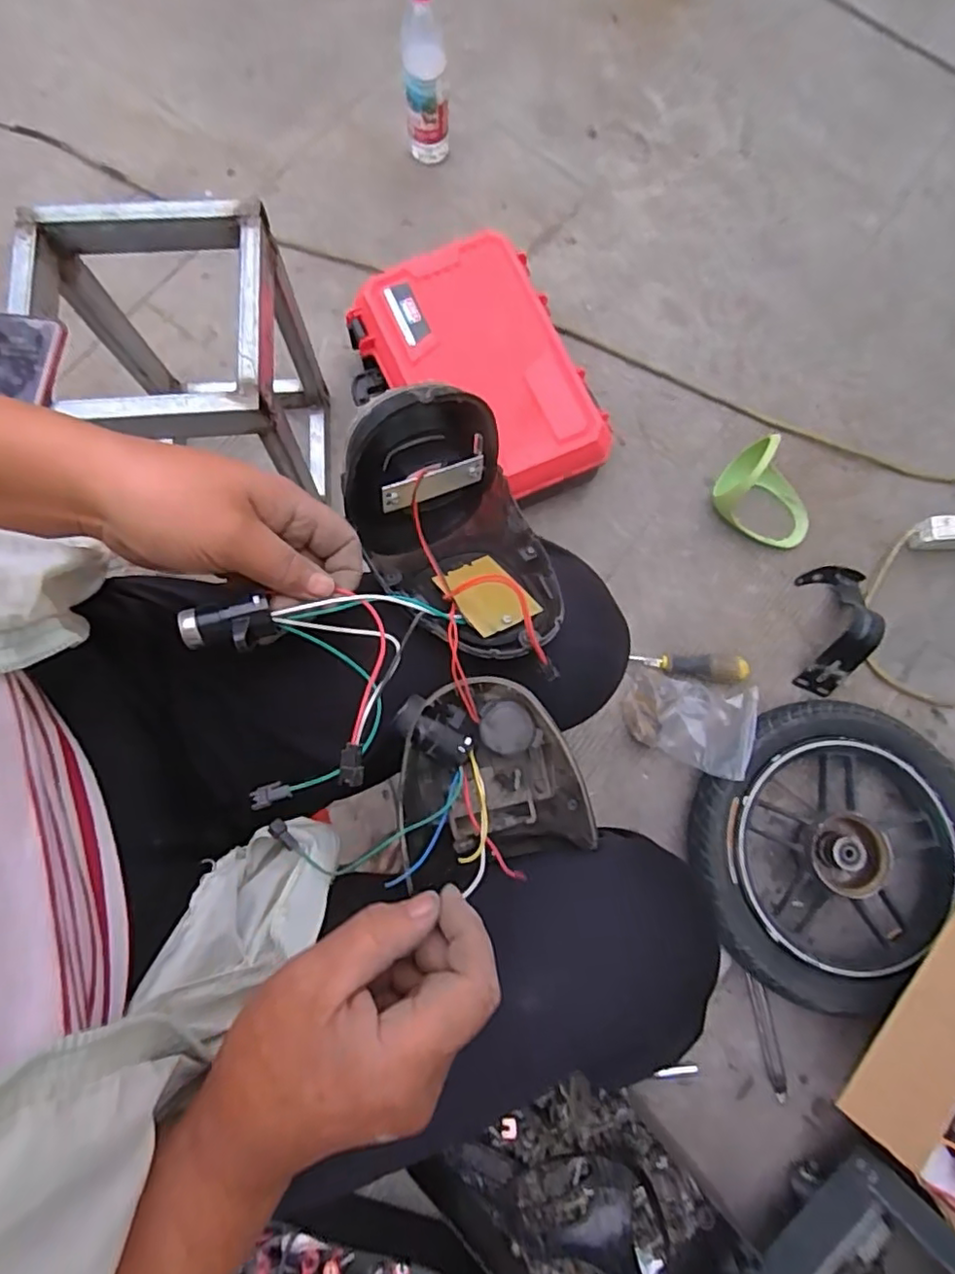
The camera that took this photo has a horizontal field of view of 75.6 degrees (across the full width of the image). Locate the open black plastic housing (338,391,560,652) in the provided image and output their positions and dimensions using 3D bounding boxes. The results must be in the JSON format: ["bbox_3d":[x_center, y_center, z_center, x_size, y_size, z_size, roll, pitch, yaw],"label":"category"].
[{"bbox_3d":[-0.012,-0.053,0.364,0.101,0.099,0.157,-21,80,-5],"label":"open black plastic housing"}]

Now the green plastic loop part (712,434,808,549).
[{"bbox_3d":[0.398,-0.194,0.824,0.147,0.105,0.105,25,79,4],"label":"green plastic loop part"}]

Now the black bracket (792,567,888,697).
[{"bbox_3d":[0.477,-0.019,0.813,0.084,0.088,0.185,15,79,2],"label":"black bracket"}]

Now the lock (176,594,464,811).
[{"bbox_3d":[-0.077,0.023,0.315,0.134,0.043,0.102,-8,75,-1],"label":"lock"}]

